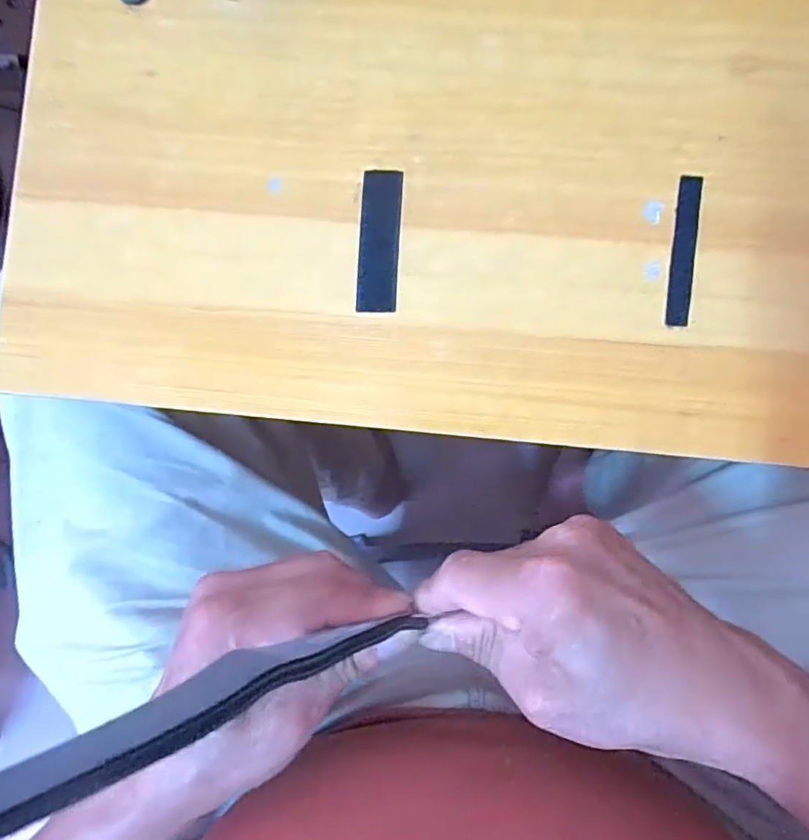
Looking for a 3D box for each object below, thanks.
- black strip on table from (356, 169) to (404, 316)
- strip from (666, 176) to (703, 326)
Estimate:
[{"bbox_3d":[-0.012,-0.087,0.277,0.020,0.004,0.069,3,85,4],"label":"black strip on table"},{"bbox_3d":[0.132,-0.079,0.267,0.013,0.004,0.070,8,86,4],"label":"strip"}]

